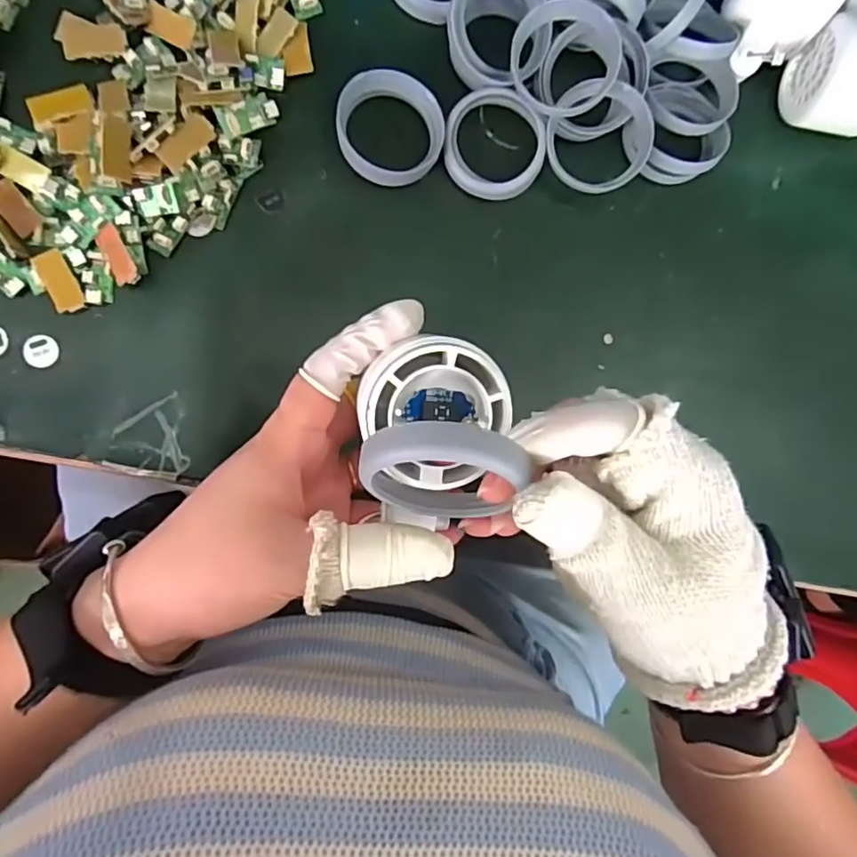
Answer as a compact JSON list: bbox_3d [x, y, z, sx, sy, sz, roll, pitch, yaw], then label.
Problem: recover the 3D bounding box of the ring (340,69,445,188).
[{"bbox_3d":[-0.021,-0.169,0.333,0.059,0.020,0.056,1,86,-8],"label":"ring"}]

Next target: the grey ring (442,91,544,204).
[{"bbox_3d":[0.038,-0.163,0.341,0.057,0.009,0.058,0,101,-1],"label":"grey ring"}]

